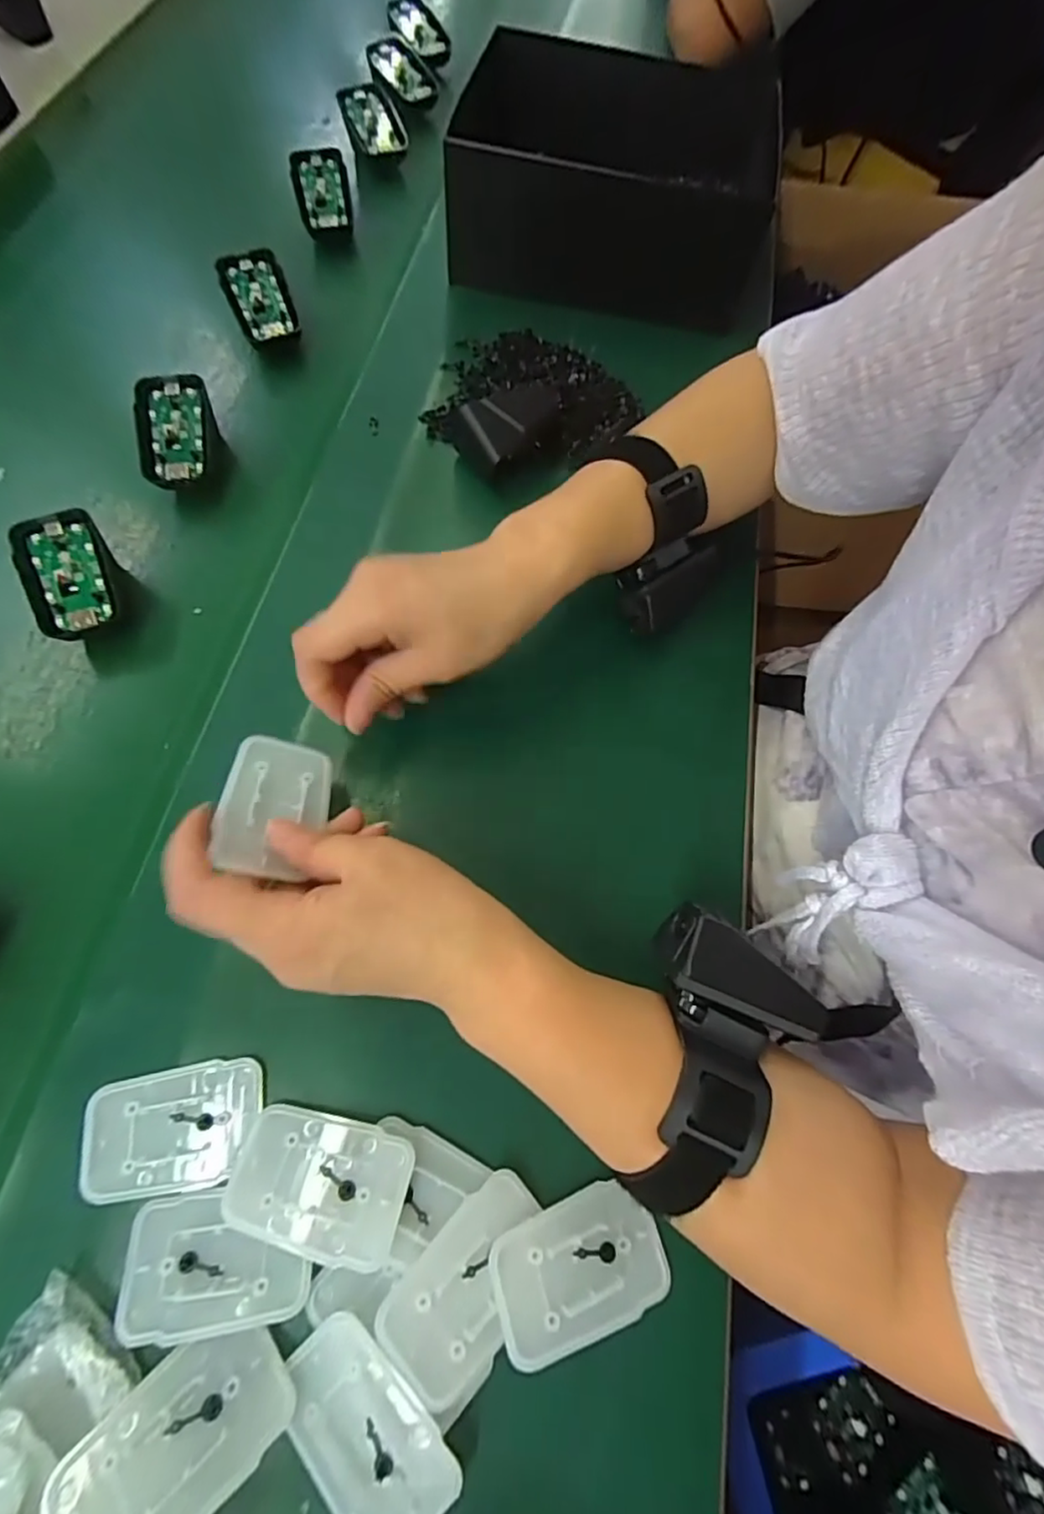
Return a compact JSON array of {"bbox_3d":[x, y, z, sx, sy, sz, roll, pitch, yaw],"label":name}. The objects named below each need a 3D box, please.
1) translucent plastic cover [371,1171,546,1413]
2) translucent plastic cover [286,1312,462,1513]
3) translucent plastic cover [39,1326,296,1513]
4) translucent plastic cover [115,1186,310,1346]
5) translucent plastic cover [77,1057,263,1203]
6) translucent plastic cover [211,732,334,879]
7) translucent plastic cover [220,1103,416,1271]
[{"bbox_3d":[-0.020,0.200,0.223,0.041,0.008,0.070,42,73,16],"label":"translucent plastic cover"},{"bbox_3d":[-0.056,0.240,0.210,0.038,0.007,0.068,-42,73,-16],"label":"translucent plastic cover"},{"bbox_3d":[-0.116,0.231,0.198,0.044,0.006,0.068,38,46,26],"label":"translucent plastic cover"},{"bbox_3d":[-0.117,0.192,0.226,0.067,0.009,0.043,-5,67,-2],"label":"translucent plastic cover"},{"bbox_3d":[-0.145,0.153,0.245,0.067,0.009,0.044,-6,67,-2],"label":"translucent plastic cover"},{"bbox_3d":[-0.111,0.021,0.268,0.044,0.004,0.069,19,48,-25],"label":"translucent plastic cover"},{"bbox_3d":[-0.081,0.170,0.236,0.068,0.005,0.044,12,68,5],"label":"translucent plastic cover"}]

